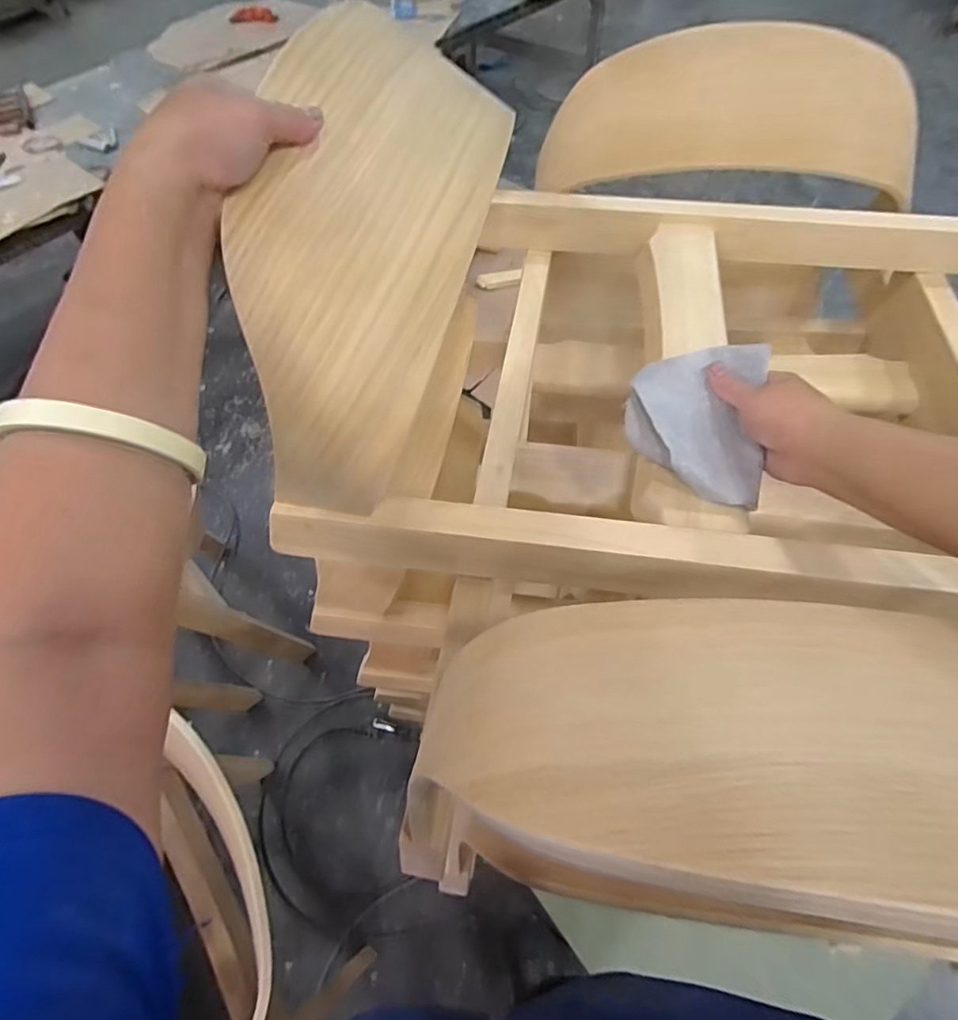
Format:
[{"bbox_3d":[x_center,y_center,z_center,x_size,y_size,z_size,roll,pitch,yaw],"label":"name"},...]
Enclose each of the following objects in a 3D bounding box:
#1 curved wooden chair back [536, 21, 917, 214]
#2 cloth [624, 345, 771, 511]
[{"bbox_3d":[0.321,-0.477,0.662,0.476,0.157,0.109,1,58,4],"label":"curved wooden chair back"},{"bbox_3d":[0.173,-0.074,0.429,0.105,0.048,0.128,6,59,8],"label":"cloth"}]

